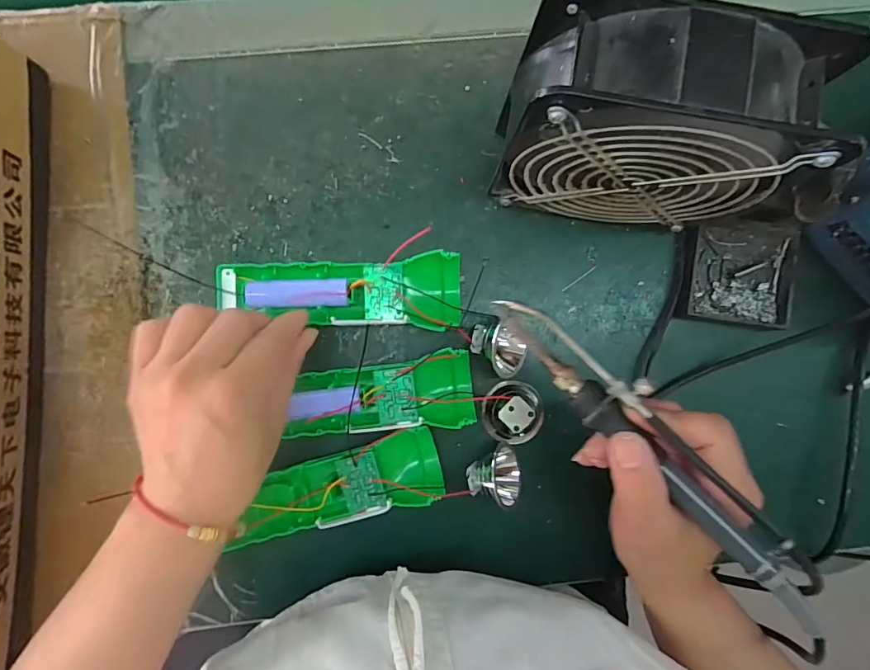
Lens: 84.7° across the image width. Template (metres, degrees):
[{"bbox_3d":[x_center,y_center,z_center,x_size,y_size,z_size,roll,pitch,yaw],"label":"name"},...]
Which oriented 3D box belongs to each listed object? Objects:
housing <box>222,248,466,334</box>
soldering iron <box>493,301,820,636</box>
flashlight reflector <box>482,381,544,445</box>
[{"bbox_3d":[-0.062,-0.030,0.318,0.160,0.027,0.048,1,88,-8],"label":"housing"},{"bbox_3d":[0.106,0.055,0.235,0.026,0.024,0.201,-42,77,-3],"label":"soldering iron"},{"bbox_3d":[0.055,0.054,0.327,0.041,0.021,0.042,0,88,-2],"label":"flashlight reflector"}]

